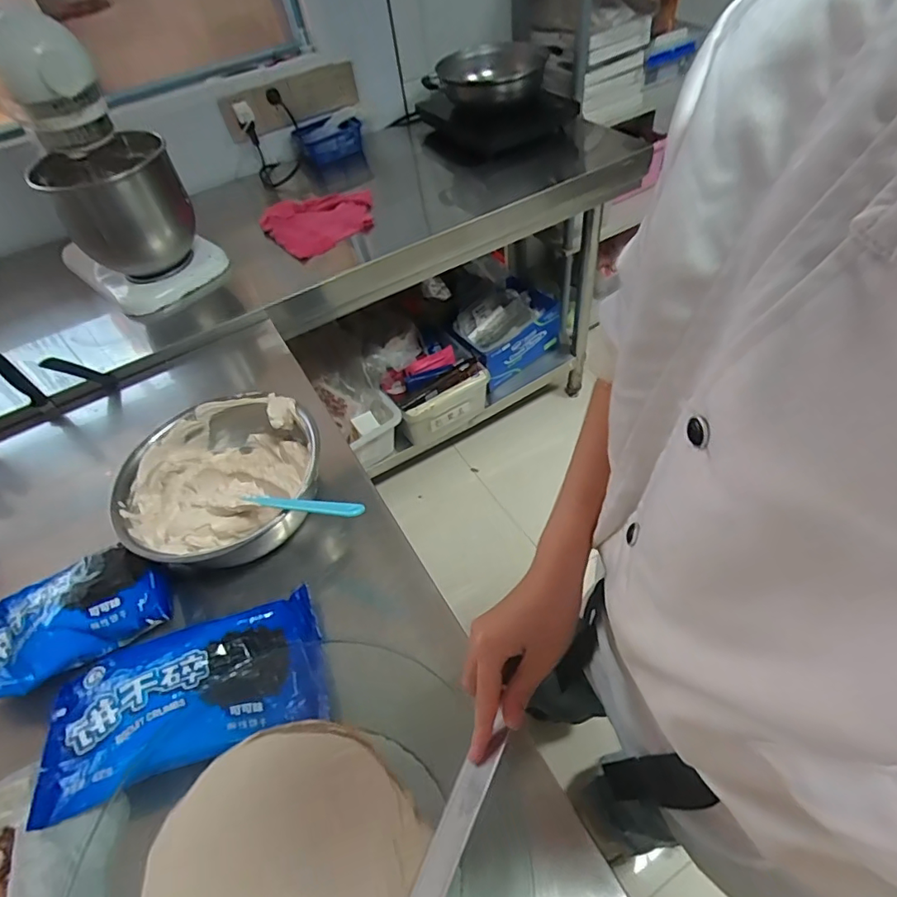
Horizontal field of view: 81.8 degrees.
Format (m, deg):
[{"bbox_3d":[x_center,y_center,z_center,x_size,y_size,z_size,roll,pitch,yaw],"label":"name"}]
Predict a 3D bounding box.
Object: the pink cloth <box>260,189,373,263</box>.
[{"bbox_3d":[-0.278,-0.472,1.099,0.237,0.038,0.263,-11,50,0],"label":"pink cloth"}]

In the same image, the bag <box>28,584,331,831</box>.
[{"bbox_3d":[-0.250,0.232,0.496,0.252,0.033,0.137,-19,50,-7],"label":"bag"}]

